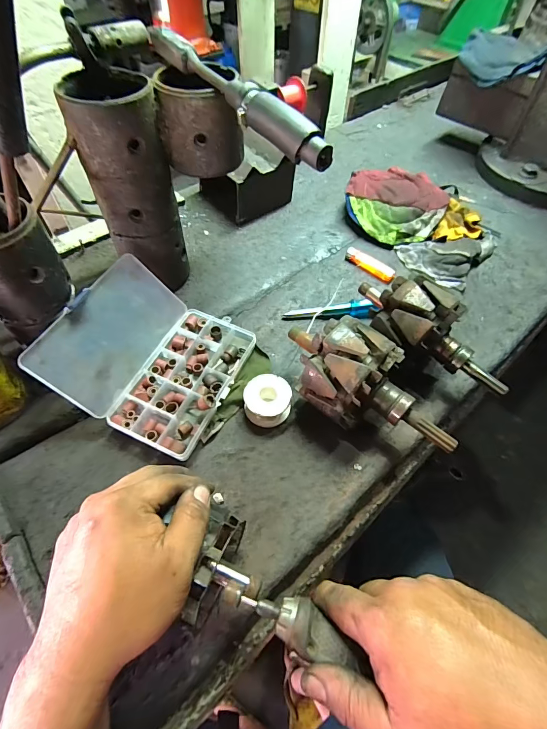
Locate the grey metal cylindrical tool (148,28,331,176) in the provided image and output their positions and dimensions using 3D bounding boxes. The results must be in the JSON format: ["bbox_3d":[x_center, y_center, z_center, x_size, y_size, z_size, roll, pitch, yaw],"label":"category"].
[{"bbox_3d":[-0.040,-0.248,0.325,0.024,0.034,0.254,-32,62,-21],"label":"grey metal cylindrical tool"}]

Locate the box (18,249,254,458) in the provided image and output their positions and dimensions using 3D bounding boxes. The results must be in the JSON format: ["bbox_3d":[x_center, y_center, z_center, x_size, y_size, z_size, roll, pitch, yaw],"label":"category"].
[{"bbox_3d":[-0.132,-0.012,0.403,0.173,0.086,0.176,21,57,13],"label":"box"}]

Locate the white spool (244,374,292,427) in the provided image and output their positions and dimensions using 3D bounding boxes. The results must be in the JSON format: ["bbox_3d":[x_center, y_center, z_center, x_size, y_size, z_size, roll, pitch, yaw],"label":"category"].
[{"bbox_3d":[-0.007,0.042,0.412,0.052,0.033,0.049,1,55,-1],"label":"white spool"}]

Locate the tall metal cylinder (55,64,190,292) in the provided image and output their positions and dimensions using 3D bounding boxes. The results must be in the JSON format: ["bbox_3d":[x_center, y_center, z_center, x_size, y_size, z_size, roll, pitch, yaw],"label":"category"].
[{"bbox_3d":[-0.163,-0.197,0.436,0.086,0.233,0.096,-16,57,-12],"label":"tall metal cylinder"}]

